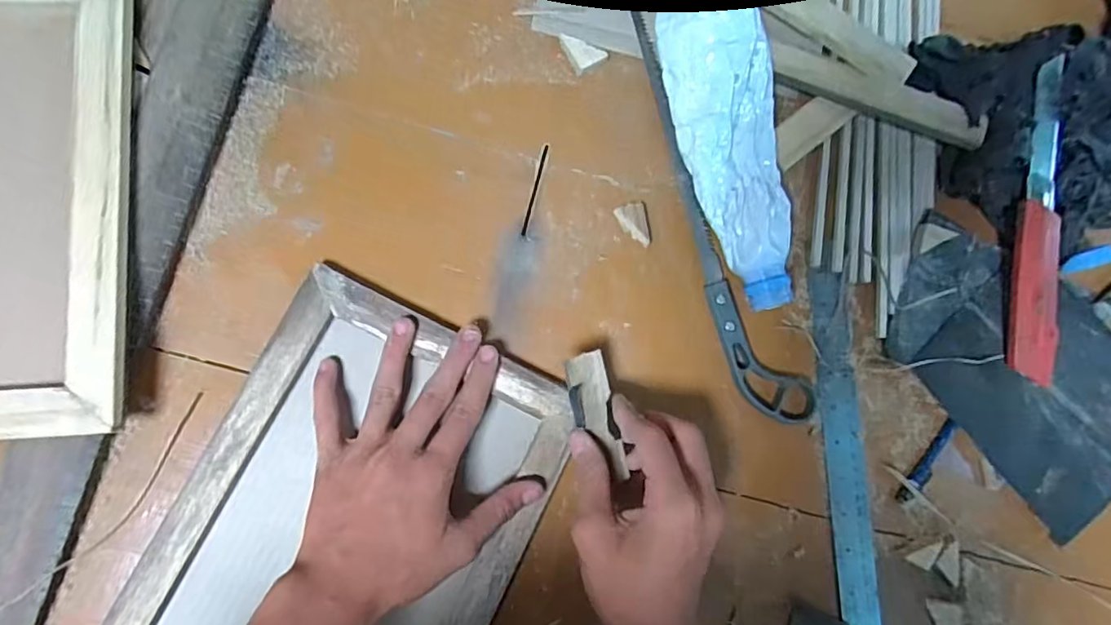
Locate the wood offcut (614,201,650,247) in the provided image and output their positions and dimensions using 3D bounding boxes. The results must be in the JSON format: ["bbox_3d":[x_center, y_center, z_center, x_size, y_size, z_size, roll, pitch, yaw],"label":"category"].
[{"bbox_3d":[0.059,-0.064,0.412,0.020,0.009,0.032,-28,87,-7],"label":"wood offcut"}]

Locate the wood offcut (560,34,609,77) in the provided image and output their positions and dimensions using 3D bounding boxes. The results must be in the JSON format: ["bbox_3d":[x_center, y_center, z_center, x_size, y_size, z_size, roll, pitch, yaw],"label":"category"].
[{"bbox_3d":[0.020,-0.192,0.419,0.025,0.008,0.030,-31,87,-8],"label":"wood offcut"}]

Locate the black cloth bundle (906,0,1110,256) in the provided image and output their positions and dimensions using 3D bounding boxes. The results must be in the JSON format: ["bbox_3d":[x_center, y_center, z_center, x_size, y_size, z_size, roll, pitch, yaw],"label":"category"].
[{"bbox_3d":[0.393,-0.155,0.429,0.214,0.063,0.196,-19,86,-7],"label":"black cloth bundle"}]

